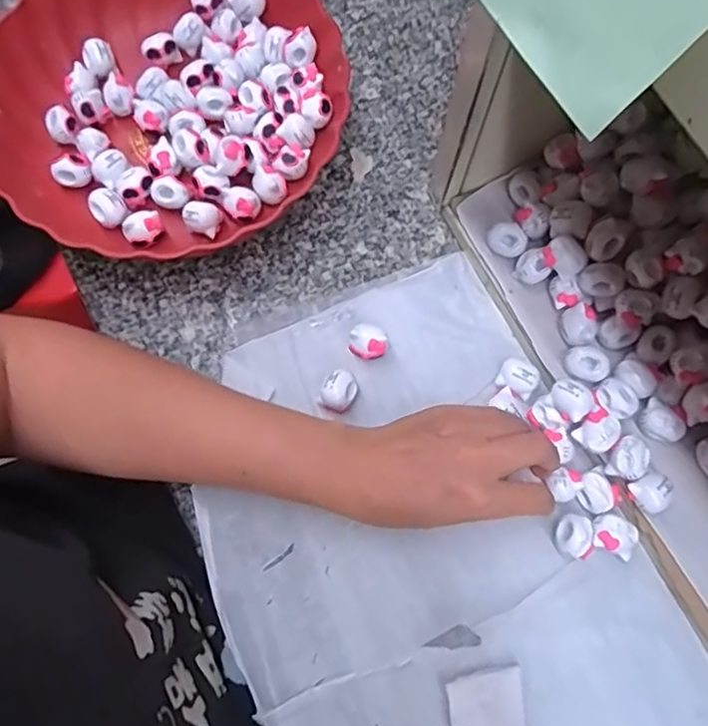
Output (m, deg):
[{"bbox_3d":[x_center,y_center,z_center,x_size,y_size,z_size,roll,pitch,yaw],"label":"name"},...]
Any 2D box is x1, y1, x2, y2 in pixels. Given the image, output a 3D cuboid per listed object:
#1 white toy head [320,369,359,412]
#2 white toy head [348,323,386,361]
[{"bbox_3d":[-0.009,0.019,0.369,0.022,0.017,0.024,0,75,0],"label":"white toy head"},{"bbox_3d":[0.009,-0.013,0.377,0.023,0.019,0.020,10,75,2],"label":"white toy head"}]

